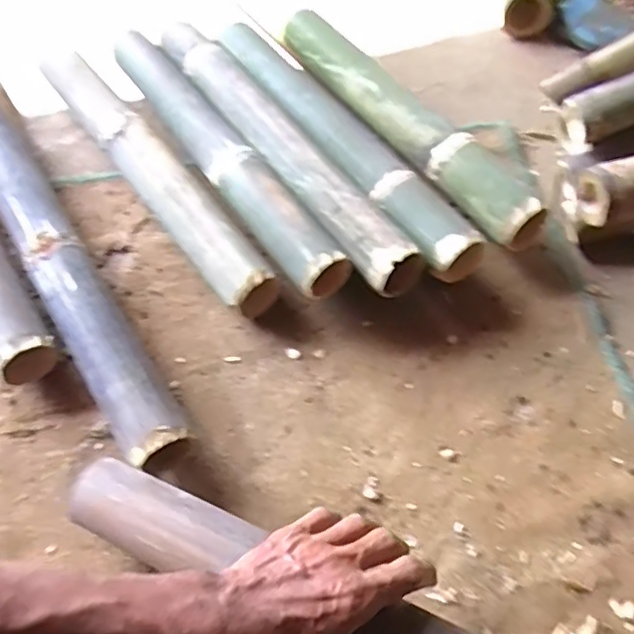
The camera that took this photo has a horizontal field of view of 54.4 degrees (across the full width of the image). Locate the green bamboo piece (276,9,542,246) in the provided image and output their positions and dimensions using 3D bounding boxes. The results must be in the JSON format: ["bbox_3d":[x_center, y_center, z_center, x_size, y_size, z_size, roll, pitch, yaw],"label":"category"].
[{"bbox_3d":[0.106,-0.252,0.772,0.065,0.058,0.452,-31,62,-16],"label":"green bamboo piece"}]

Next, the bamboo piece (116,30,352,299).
[{"bbox_3d":[-0.126,-0.204,0.741,0.063,0.051,0.480,-32,63,-16],"label":"bamboo piece"}]

